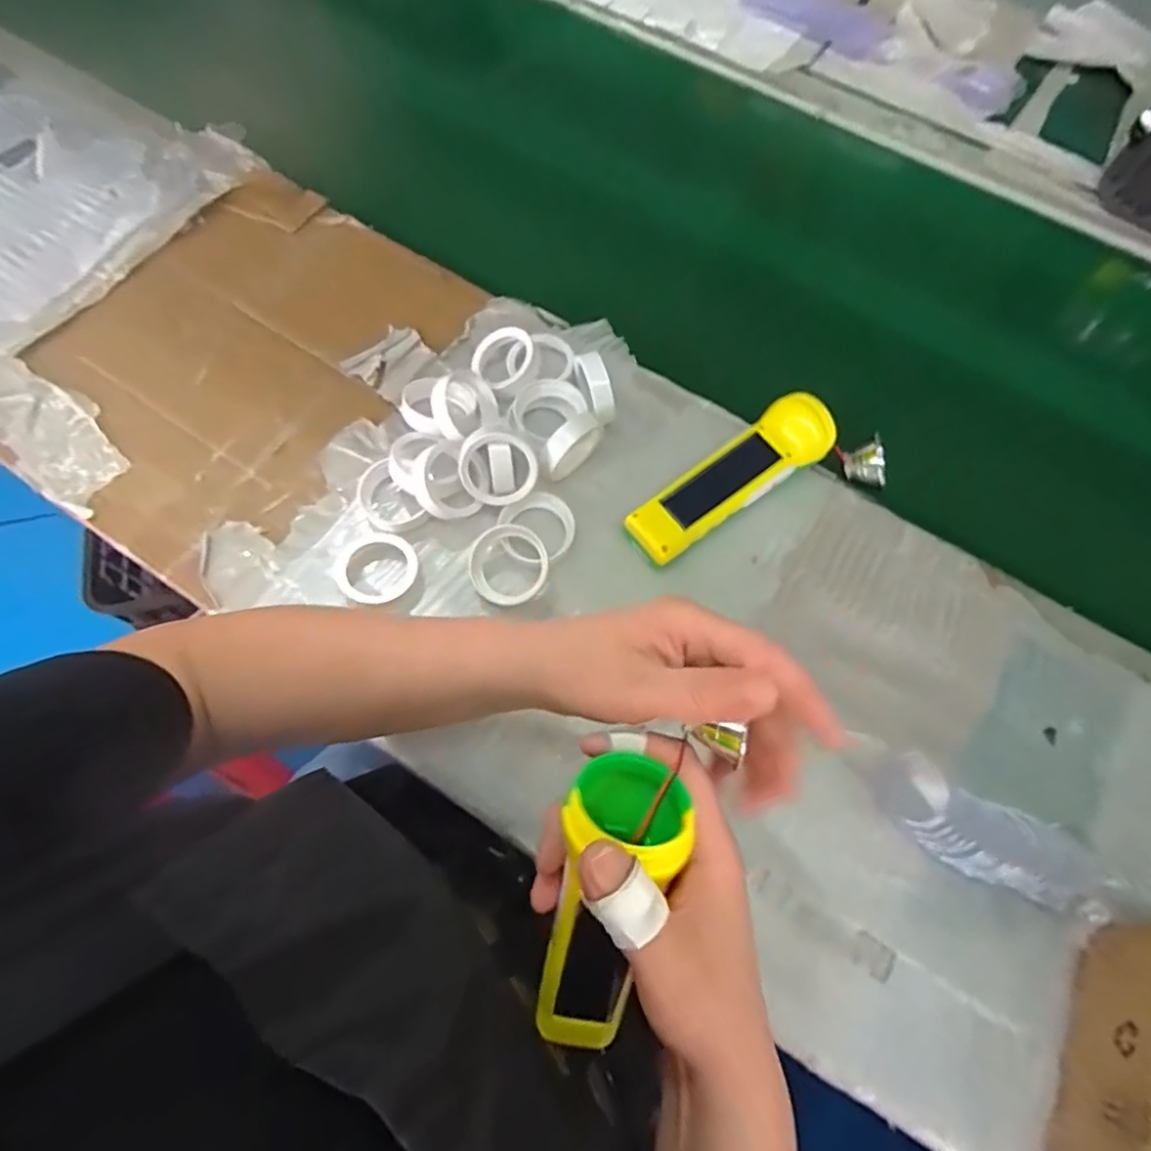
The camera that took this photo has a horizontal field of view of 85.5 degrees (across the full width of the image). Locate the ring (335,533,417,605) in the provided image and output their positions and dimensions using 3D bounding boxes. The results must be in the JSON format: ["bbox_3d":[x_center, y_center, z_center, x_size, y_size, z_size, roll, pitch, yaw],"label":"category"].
[{"bbox_3d":[-0.136,-0.005,0.424,0.054,0.009,0.045,-15,69,-8],"label":"ring"}]

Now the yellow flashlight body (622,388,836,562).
[{"bbox_3d":[0.110,-0.067,0.441,0.168,0.043,0.049,-33,73,-15],"label":"yellow flashlight body"}]

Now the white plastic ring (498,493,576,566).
[{"bbox_3d":[-0.027,-0.033,0.438,0.054,0.012,0.048,-31,72,-14],"label":"white plastic ring"}]

